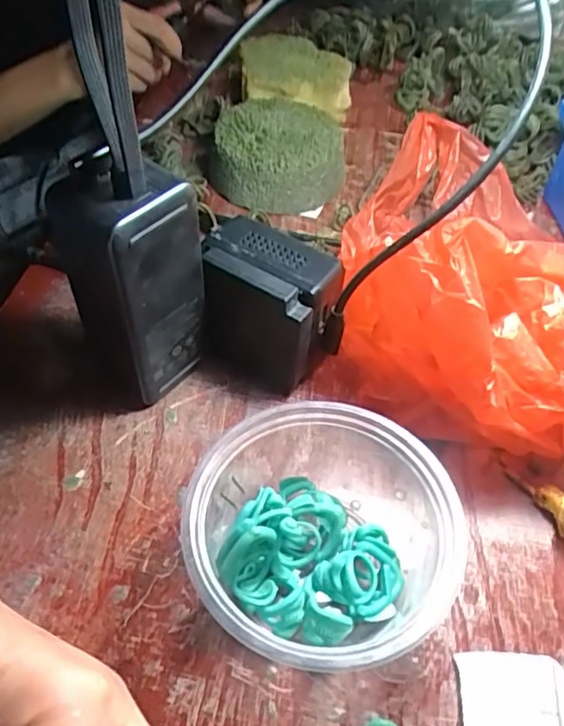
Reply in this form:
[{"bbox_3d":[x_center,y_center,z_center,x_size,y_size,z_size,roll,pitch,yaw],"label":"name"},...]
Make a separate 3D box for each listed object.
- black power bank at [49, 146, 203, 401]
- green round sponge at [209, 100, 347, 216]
[{"bbox_3d":[-0.079,-0.036,0.318,0.054,0.138,0.061,29,55,21],"label":"black power bank"},{"bbox_3d":[-0.006,-0.164,0.476,0.097,0.051,0.092,0,50,-1],"label":"green round sponge"}]

